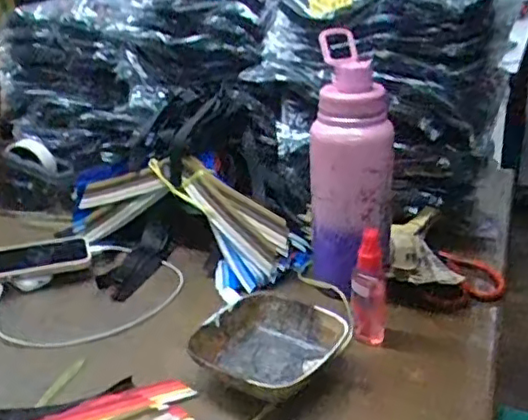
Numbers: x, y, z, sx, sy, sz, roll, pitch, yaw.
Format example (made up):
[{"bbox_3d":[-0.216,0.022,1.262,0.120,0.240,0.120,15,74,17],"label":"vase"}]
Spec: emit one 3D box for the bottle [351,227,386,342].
[{"bbox_3d":[0.104,0.074,0.611,0.032,0.118,0.029,2,24,12],"label":"bottle"}]

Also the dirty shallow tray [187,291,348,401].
[{"bbox_3d":[0.002,0.133,0.585,0.122,0.040,0.127,16,30,37],"label":"dirty shallow tray"}]

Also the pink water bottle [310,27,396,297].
[{"bbox_3d":[0.095,-0.052,0.685,0.085,0.258,0.101,-1,24,5],"label":"pink water bottle"}]

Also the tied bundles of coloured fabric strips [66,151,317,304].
[{"bbox_3d":[-0.109,-0.006,0.819,0.342,0.120,0.147,17,31,39],"label":"tied bundles of coloured fabric strips"}]

